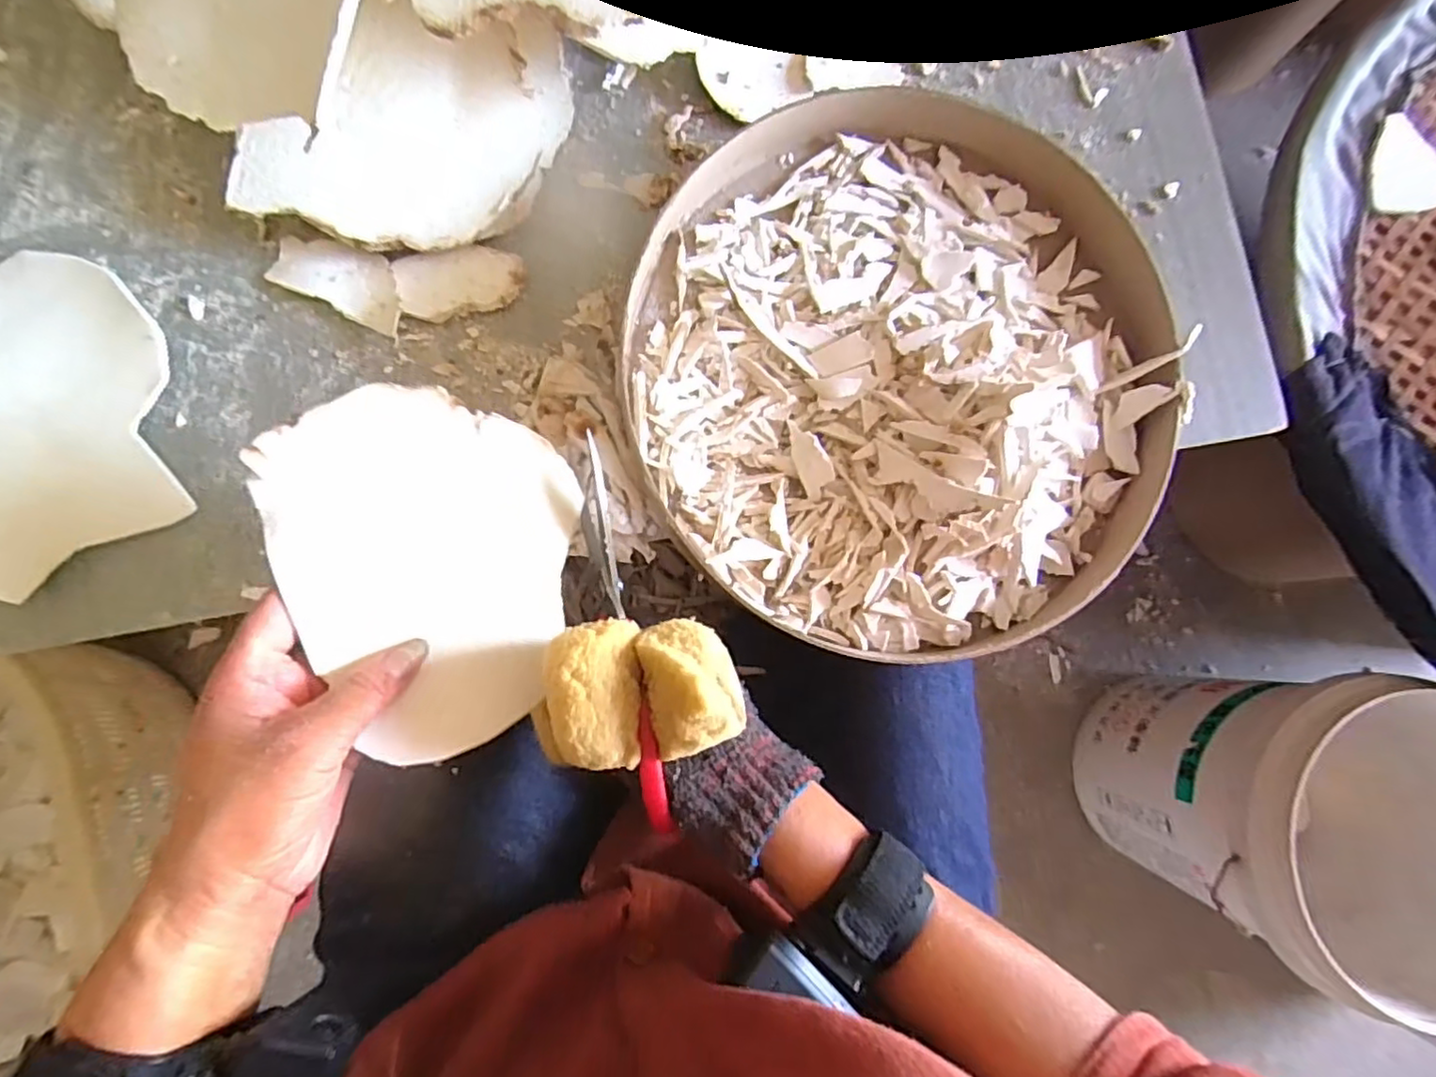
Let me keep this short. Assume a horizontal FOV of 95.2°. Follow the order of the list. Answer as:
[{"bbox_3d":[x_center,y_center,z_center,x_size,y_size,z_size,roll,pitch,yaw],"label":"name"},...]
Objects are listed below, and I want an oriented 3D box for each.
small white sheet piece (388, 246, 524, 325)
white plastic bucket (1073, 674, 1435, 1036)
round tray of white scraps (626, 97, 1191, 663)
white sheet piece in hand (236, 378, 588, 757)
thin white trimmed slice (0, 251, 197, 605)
[{"bbox_3d":[-0.147,-0.148,0.378,0.069,0.011,0.039,-13,84,-4],"label":"small white sheet piece"},{"bbox_3d":[0.620,0.293,0.724,0.270,0.351,0.277,0,83,-3],"label":"white plastic bucket"},{"bbox_3d":[0.104,-0.097,0.362,0.299,0.050,0.303,0,83,-3],"label":"round tray of white scraps"},{"bbox_3d":[-0.123,0.011,0.298,0.122,0.033,0.156,-20,84,-5],"label":"white sheet piece in hand"},{"bbox_3d":[-0.360,-0.064,0.351,0.123,0.013,0.177,-10,84,-4],"label":"thin white trimmed slice"}]

